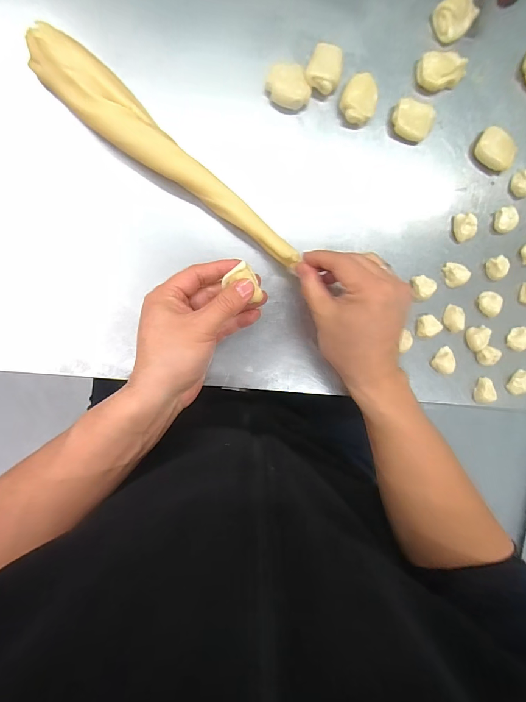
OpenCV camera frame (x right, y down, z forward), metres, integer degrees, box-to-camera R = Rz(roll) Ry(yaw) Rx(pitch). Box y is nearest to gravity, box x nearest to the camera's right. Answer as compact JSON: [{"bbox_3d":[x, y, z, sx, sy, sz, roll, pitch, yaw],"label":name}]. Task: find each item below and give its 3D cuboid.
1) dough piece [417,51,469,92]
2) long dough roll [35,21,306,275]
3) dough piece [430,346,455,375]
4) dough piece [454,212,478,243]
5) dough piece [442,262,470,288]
[{"bbox_3d":[0.195,-0.299,0.374,0.053,0.014,0.035,2,94,-7],"label":"dough piece"},{"bbox_3d":[-0.085,-0.182,0.329,0.296,0.024,0.044,37,89,-11],"label":"long dough roll"},{"bbox_3d":[0.212,0.012,0.400,0.024,0.011,0.029,32,90,-9],"label":"dough piece"},{"bbox_3d":[0.229,-0.140,0.390,0.020,0.016,0.031,-18,97,-5],"label":"dough piece"},{"bbox_3d":[0.221,-0.088,0.395,0.023,0.011,0.028,-18,97,-5],"label":"dough piece"}]

